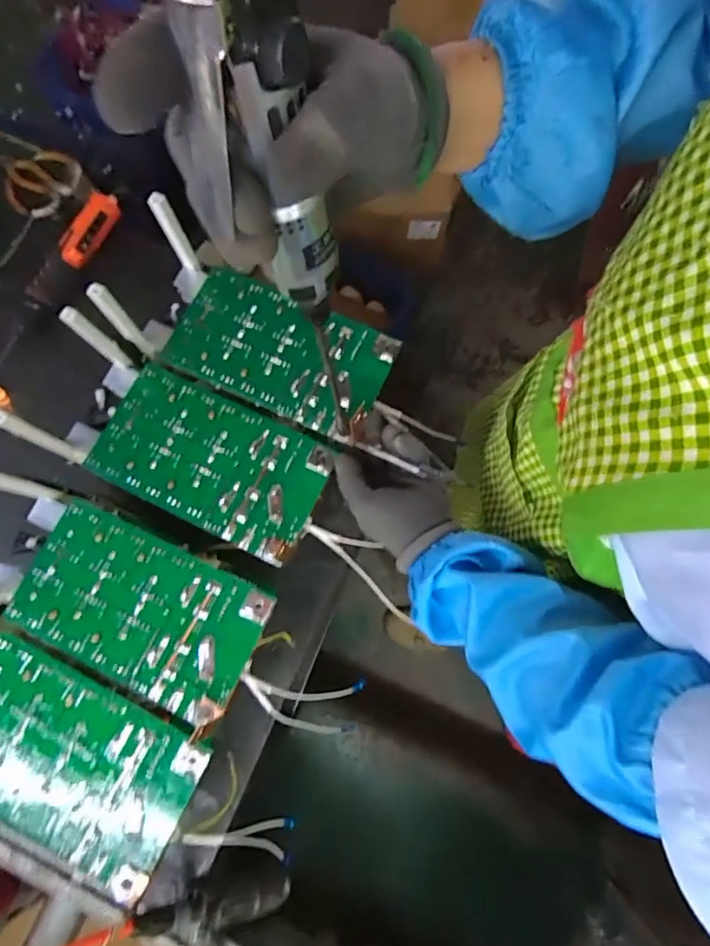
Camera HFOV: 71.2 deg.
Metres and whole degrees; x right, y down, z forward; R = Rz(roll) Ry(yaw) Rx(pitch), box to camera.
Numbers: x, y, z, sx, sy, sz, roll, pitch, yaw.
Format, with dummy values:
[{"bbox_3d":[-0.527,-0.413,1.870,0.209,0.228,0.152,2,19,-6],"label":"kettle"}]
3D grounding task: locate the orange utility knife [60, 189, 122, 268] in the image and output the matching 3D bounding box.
[{"bbox_3d":[-0.361,-0.335,0.675,0.047,0.014,0.117,26,78,7],"label":"orange utility knife"}]

